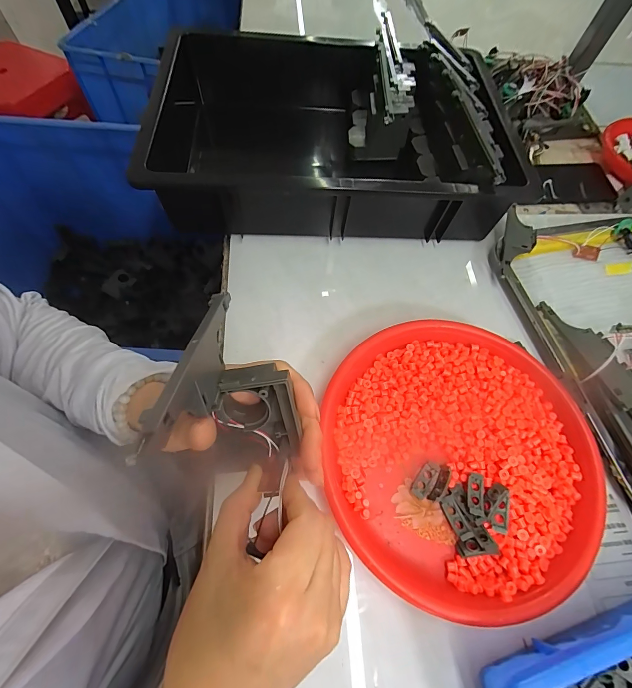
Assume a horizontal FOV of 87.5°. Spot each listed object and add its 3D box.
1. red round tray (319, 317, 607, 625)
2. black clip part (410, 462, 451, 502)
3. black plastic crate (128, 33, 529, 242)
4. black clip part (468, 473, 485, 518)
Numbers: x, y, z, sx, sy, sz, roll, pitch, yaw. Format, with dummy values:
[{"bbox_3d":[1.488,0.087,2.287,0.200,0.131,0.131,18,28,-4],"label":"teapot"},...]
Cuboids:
[{"bbox_3d":[0.132,0.096,0.312,0.248,0.030,0.244,2,63,-3],"label":"red round tray"},{"bbox_3d":[0.107,0.127,0.305,0.026,0.009,0.039,35,66,13],"label":"black clip part"},{"bbox_3d":[0.011,-0.312,0.459,0.444,0.117,0.371,-2,63,-5],"label":"black plastic crate"},{"bbox_3d":[0.144,0.135,0.297,0.013,0.006,0.036,16,63,4],"label":"black clip part"}]

